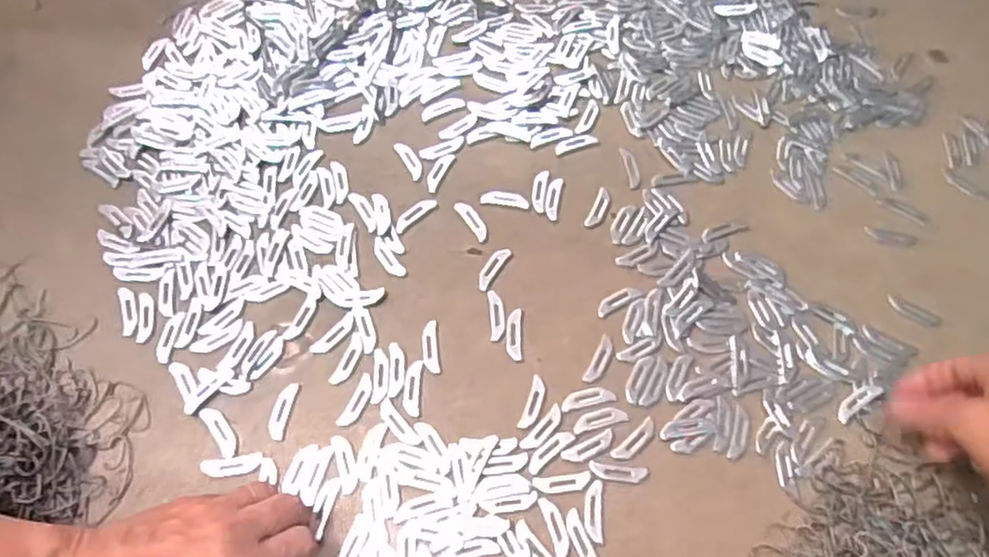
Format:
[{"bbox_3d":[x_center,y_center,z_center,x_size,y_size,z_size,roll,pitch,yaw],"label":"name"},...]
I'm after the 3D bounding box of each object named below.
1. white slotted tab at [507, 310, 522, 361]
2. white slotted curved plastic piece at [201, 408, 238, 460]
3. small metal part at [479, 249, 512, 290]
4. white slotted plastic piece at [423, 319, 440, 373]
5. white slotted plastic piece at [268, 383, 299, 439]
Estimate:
[{"bbox_3d":[0.013,0.036,0.446,0.010,0.004,0.034,1,65,0],"label":"white slotted tab"},{"bbox_3d":[-0.169,0.094,0.418,0.012,0.004,0.037,-35,70,-16],"label":"white slotted curved plastic piece"},{"bbox_3d":[-0.001,-0.008,0.467,0.011,0.004,0.035,30,68,12],"label":"small metal part"},{"bbox_3d":[-0.041,0.044,0.439,0.010,0.004,0.035,-5,65,-3],"label":"white slotted plastic piece"},{"bbox_3d":[-0.133,0.082,0.424,0.011,0.004,0.035,11,65,4],"label":"white slotted plastic piece"}]

